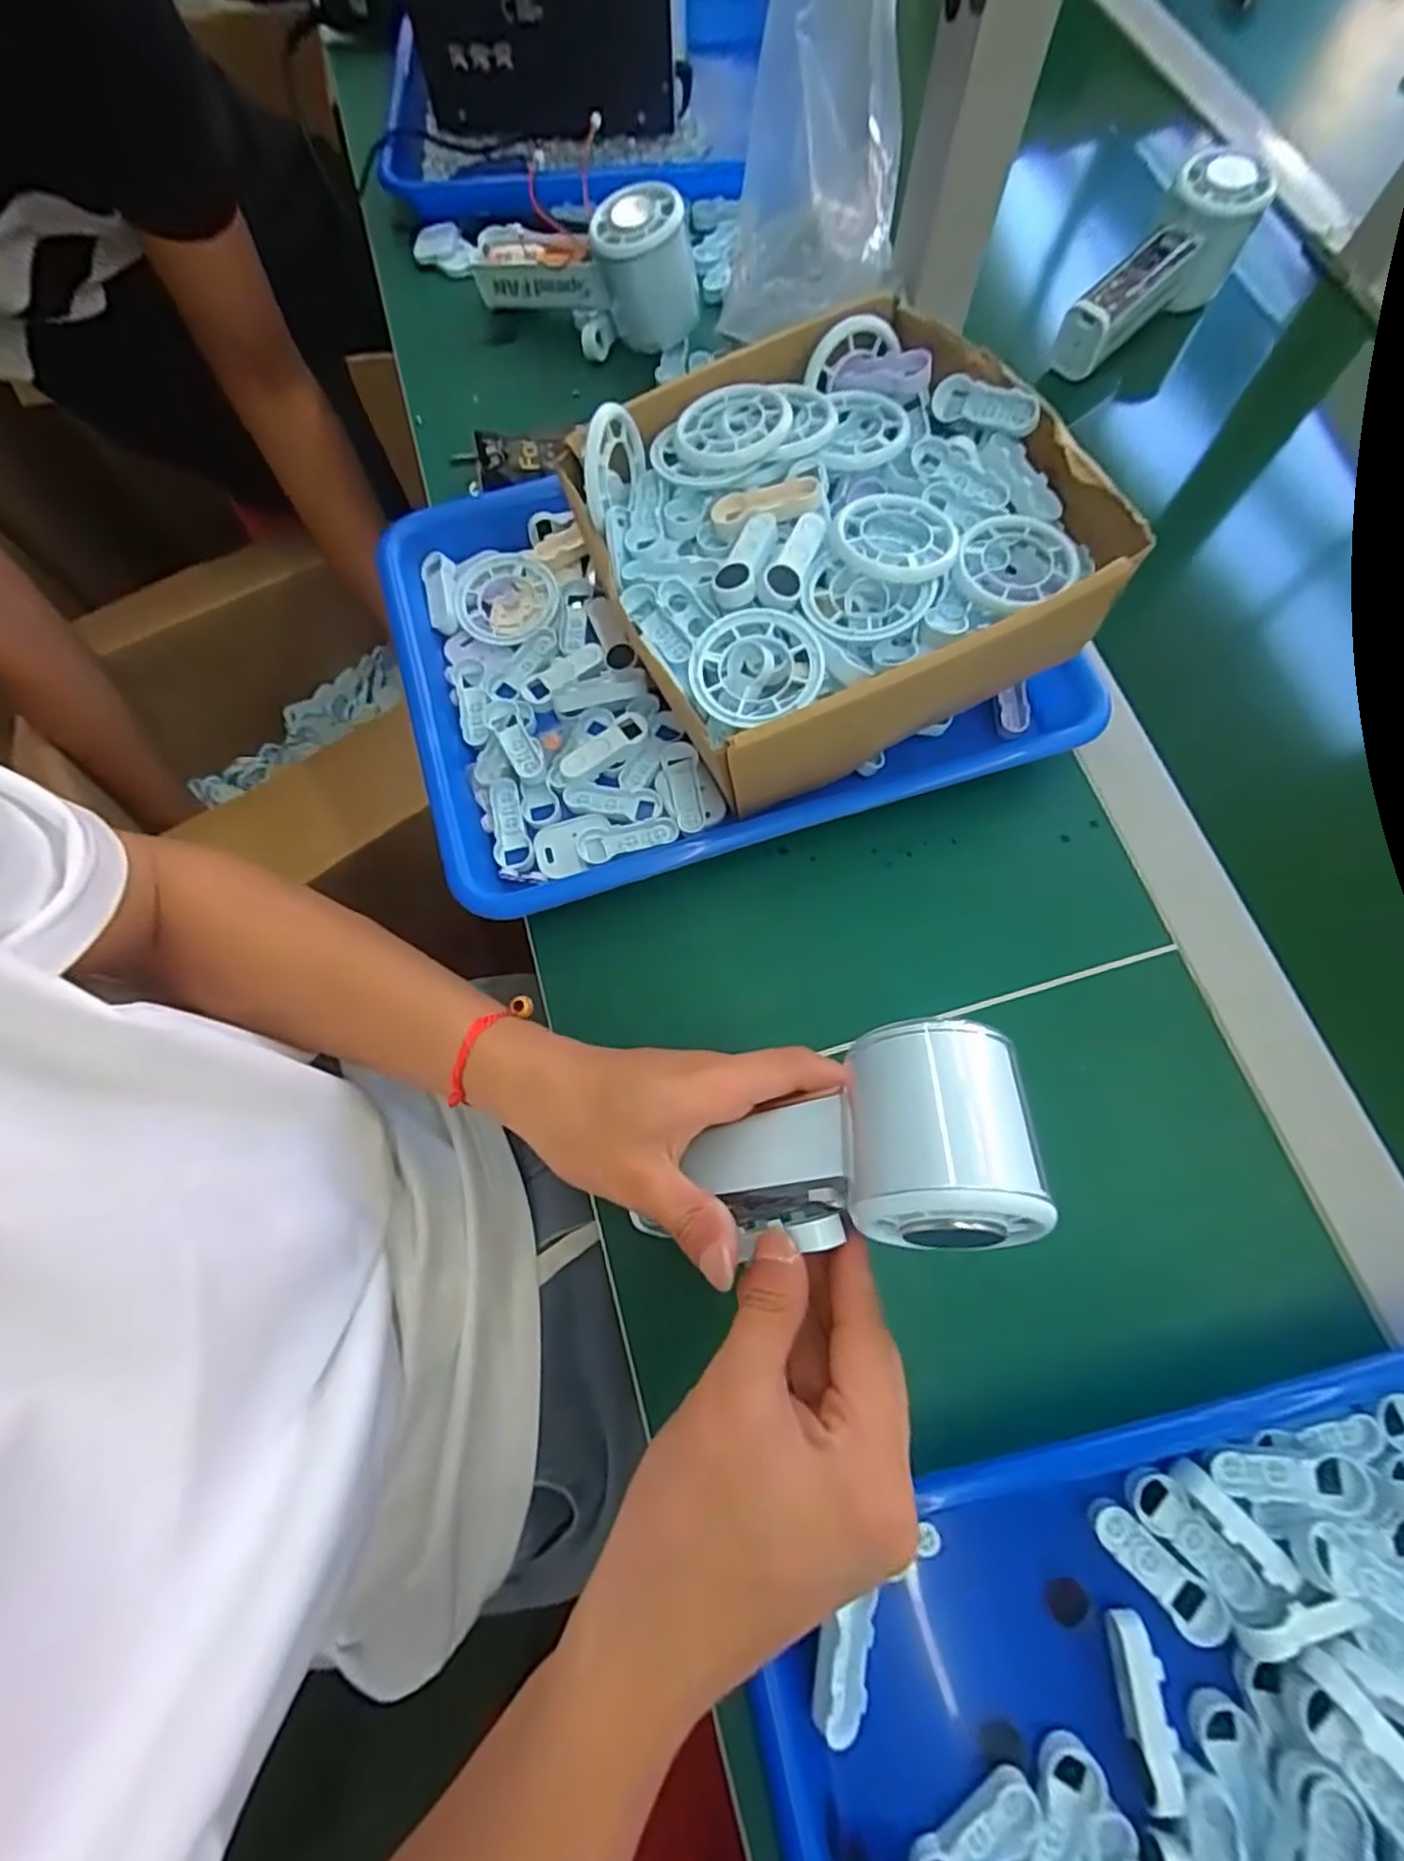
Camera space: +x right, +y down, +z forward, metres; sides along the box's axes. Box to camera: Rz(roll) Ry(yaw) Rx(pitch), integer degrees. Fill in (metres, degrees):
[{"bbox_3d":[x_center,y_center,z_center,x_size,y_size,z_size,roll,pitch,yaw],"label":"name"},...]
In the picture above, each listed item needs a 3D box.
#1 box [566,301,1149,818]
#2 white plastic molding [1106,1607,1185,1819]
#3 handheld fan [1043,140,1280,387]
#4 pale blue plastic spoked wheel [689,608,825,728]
[{"bbox_3d":[0.063,-0.178,0.345,0.208,0.088,0.210,-24,73,-7],"label":"box"},{"bbox_3d":[0.151,0.265,0.237,0.012,0.011,0.050,0,72,1],"label":"white plastic molding"},{"bbox_3d":[0.282,-0.414,0.444,0.142,0.060,0.054,-41,75,1],"label":"handheld fan"},{"bbox_3d":[0.023,-0.115,0.306,0.057,0.013,0.053,0,72,1],"label":"pale blue plastic spoked wheel"}]

